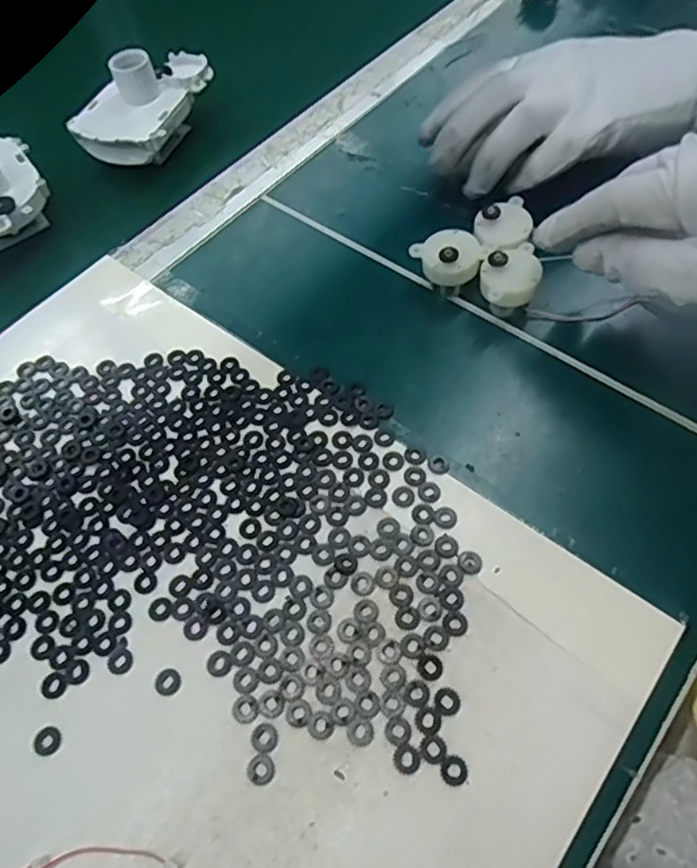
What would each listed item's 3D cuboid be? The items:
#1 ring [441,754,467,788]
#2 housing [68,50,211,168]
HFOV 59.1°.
[{"bbox_3d":[0.040,0.128,0.234,0.010,0.004,0.010,-2,59,3],"label":"ring"},{"bbox_3d":[-0.146,-0.236,0.439,0.065,0.053,0.103,21,63,16],"label":"housing"}]

